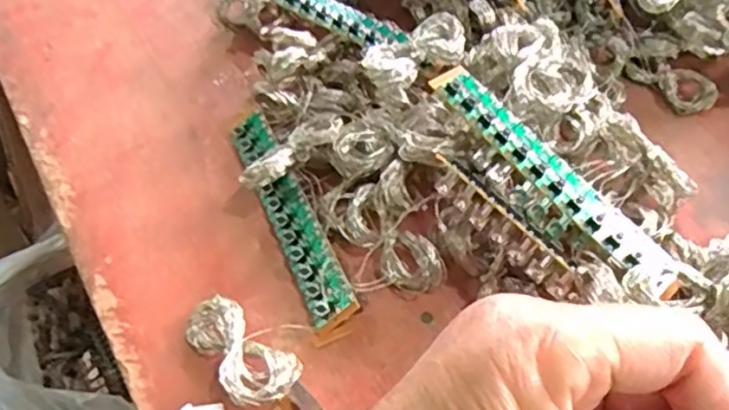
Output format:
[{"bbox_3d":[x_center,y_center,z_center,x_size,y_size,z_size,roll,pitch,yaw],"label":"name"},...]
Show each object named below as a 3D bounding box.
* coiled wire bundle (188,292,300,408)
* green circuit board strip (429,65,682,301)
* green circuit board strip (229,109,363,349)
[{"bbox_3d":[-0.051,0.059,0.268,0.056,0.017,0.026,38,62,26],"label":"coiled wire bundle"},{"bbox_3d":[0.077,-0.013,0.273,0.022,0.004,0.124,-35,70,-26],"label":"green circuit board strip"},{"bbox_3d":[-0.035,0.003,0.308,0.022,0.004,0.130,-33,57,10],"label":"green circuit board strip"}]

